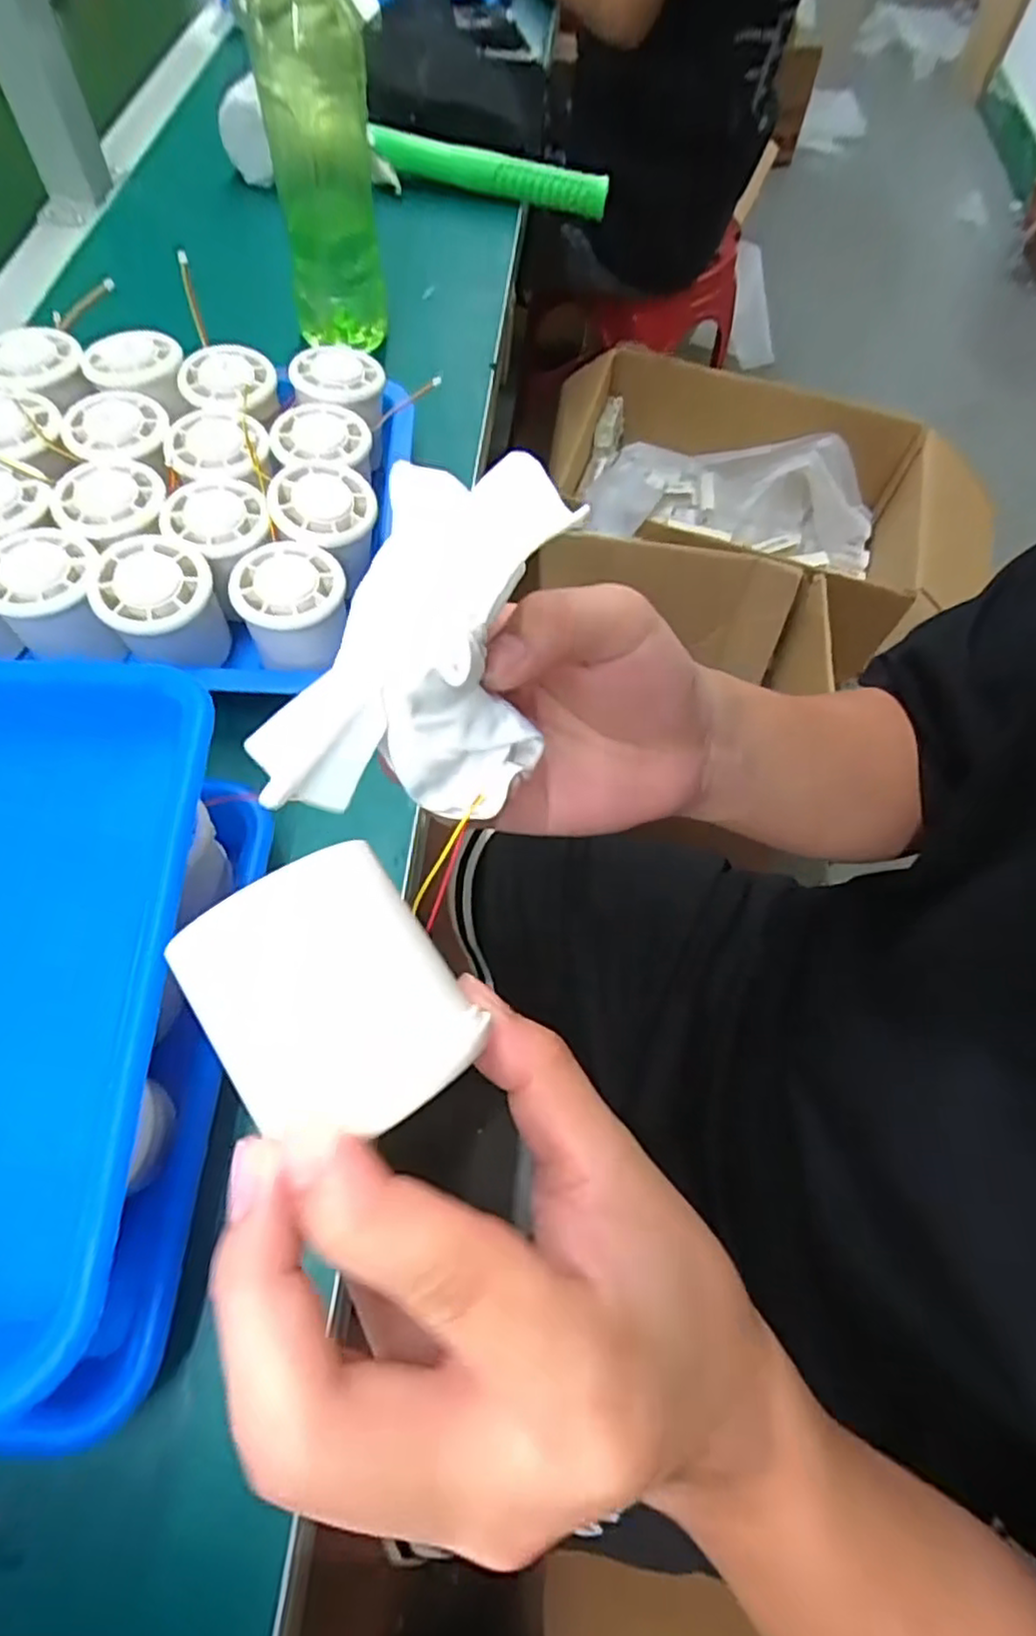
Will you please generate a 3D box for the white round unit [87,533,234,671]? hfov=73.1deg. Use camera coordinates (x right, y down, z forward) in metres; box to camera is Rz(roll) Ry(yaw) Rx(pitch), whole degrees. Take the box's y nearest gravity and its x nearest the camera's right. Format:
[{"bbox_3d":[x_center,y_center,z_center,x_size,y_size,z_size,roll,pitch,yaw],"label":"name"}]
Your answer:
[{"bbox_3d":[-0.185,-0.108,0.365,0.054,0.051,0.052,2,64,-3],"label":"white round unit"}]

